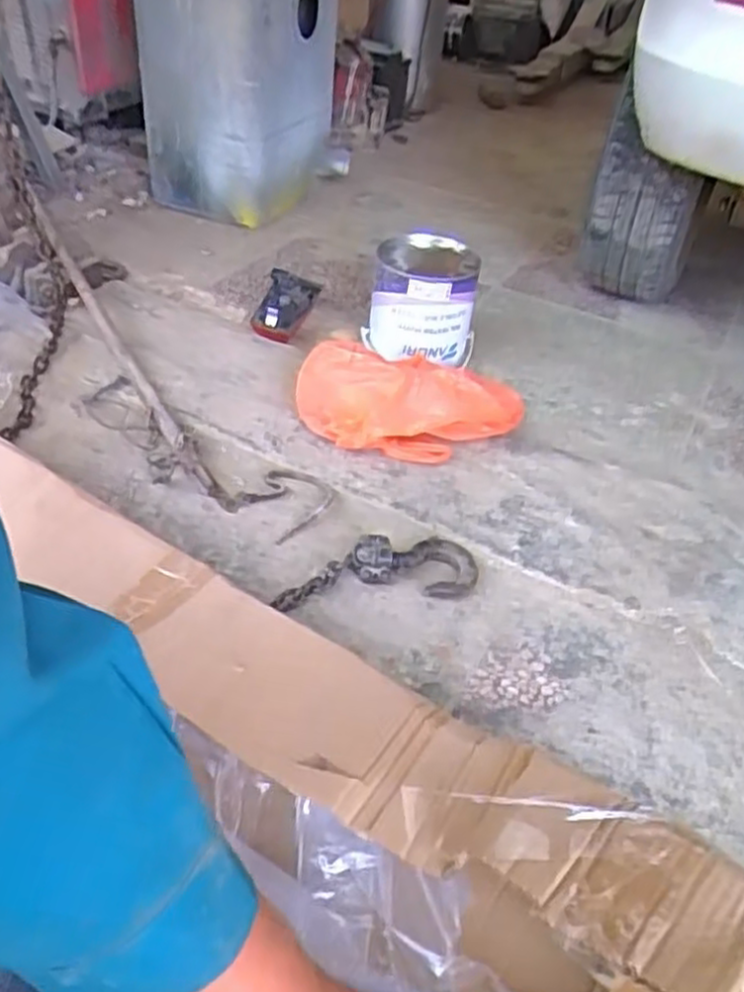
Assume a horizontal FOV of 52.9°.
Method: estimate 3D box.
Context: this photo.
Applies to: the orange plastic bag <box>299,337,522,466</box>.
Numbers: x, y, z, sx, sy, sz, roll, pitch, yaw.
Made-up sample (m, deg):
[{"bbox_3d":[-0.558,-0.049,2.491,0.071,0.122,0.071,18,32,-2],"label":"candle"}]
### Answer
[{"bbox_3d":[0.059,-0.115,0.949,0.305,0.074,0.176,3,41,-6],"label":"orange plastic bag"}]

